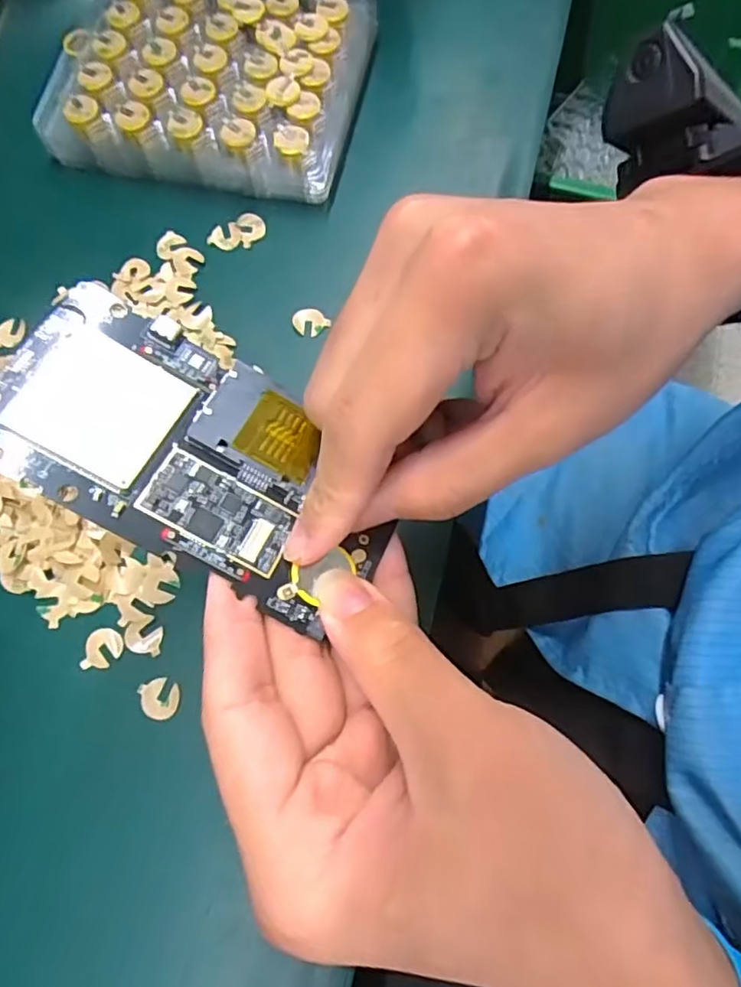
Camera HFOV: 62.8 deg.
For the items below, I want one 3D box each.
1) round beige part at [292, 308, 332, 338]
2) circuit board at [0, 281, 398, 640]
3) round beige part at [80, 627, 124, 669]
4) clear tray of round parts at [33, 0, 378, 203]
[{"bbox_3d":[-0.033,-0.094,0.332,0.020,0.004,0.015,17,73,6],"label":"round beige part"},{"bbox_3d":[-0.052,-0.013,0.185,0.122,0.005,0.064,29,67,-5],"label":"circuit board"},{"bbox_3d":[-0.124,0.072,0.281,0.017,0.004,0.018,0,72,1],"label":"round beige part"},{"bbox_3d":[-0.100,-0.256,0.369,0.190,0.035,0.152,12,72,5],"label":"clear tray of round parts"}]

